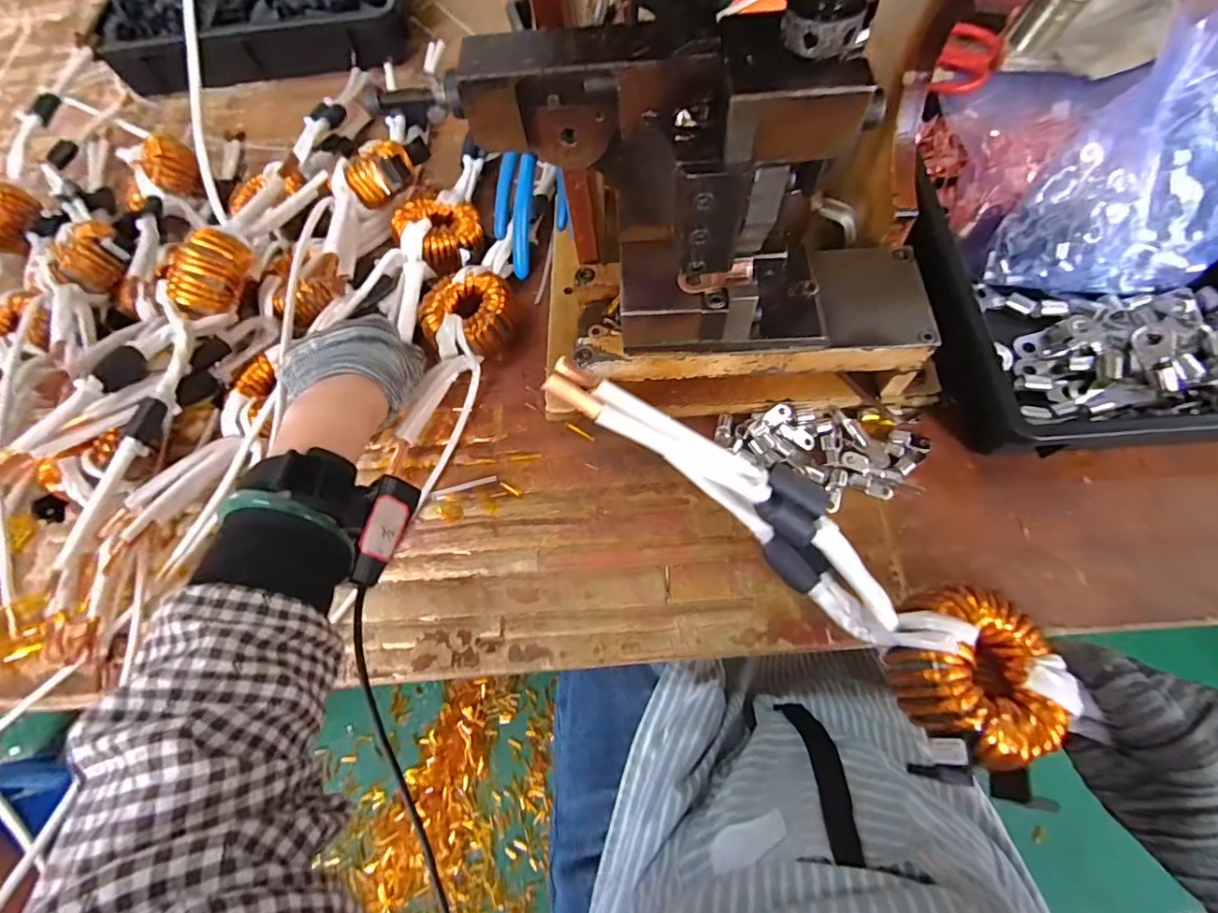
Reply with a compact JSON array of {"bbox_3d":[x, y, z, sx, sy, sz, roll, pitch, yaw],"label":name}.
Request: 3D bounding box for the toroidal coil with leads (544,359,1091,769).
[{"bbox_3d":[0.092,0.044,0.254,0.281,0.045,0.068,37,72,-4],"label":"toroidal coil with leads"}]

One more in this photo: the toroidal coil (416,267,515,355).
[{"bbox_3d":[-0.120,-0.118,0.456,0.078,0.046,0.072,-18,67,-5],"label":"toroidal coil"}]

